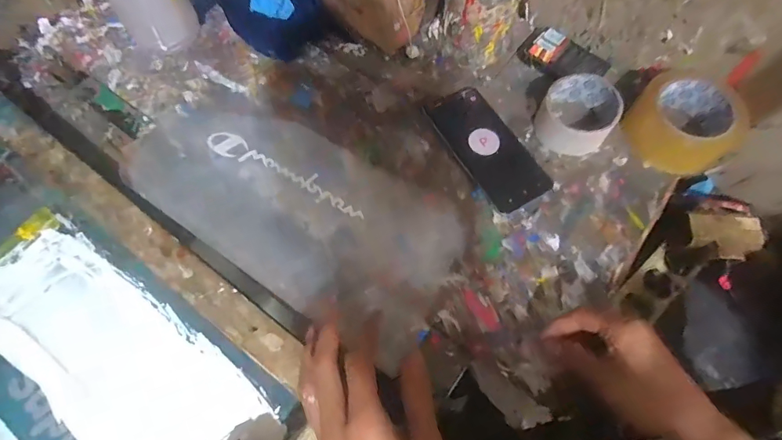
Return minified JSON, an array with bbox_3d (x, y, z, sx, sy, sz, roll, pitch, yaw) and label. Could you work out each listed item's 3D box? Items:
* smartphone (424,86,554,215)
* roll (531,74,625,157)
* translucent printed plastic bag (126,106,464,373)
[{"bbox_3d":[0.112,-0.085,0.504,0.074,0.014,0.156,-30,72,-10],"label":"smartphone"},{"bbox_3d":[0.209,-0.119,0.495,0.080,0.042,0.085,26,72,9],"label":"roll"},{"bbox_3d":[-0.105,-0.018,0.465,0.358,0.035,0.170,30,72,8],"label":"translucent printed plastic bag"}]

